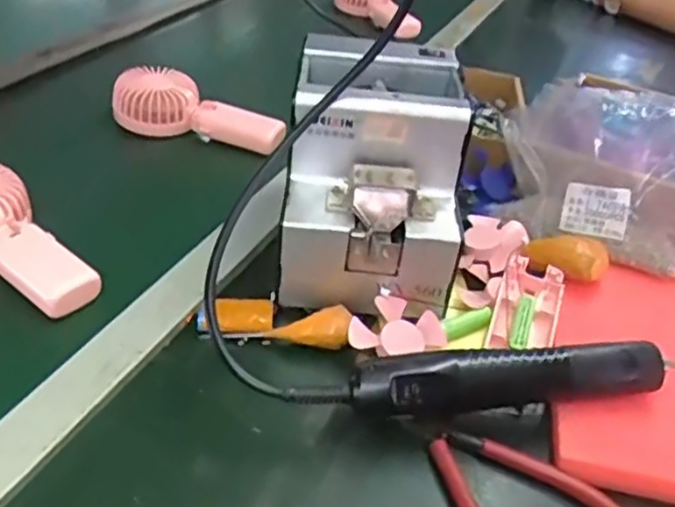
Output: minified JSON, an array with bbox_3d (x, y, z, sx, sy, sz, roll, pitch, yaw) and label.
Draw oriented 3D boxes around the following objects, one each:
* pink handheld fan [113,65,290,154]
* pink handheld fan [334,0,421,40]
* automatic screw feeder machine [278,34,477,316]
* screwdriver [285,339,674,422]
[{"bbox_3d":[-0.144,-0.147,0.729,0.168,0.054,0.078,18,38,16],"label":"pink handheld fan"},{"bbox_3d":[0.061,-0.392,1.089,0.049,0.063,0.195,-21,45,-32],"label":"pink handheld fan"},{"bbox_3d":[0.027,-0.067,0.535,0.124,0.143,0.169,6,37,-2],"label":"automatic screw feeder machine"},{"bbox_3d":[0.092,0.076,0.438,0.232,0.041,0.030,1,37,-9],"label":"screwdriver"}]

